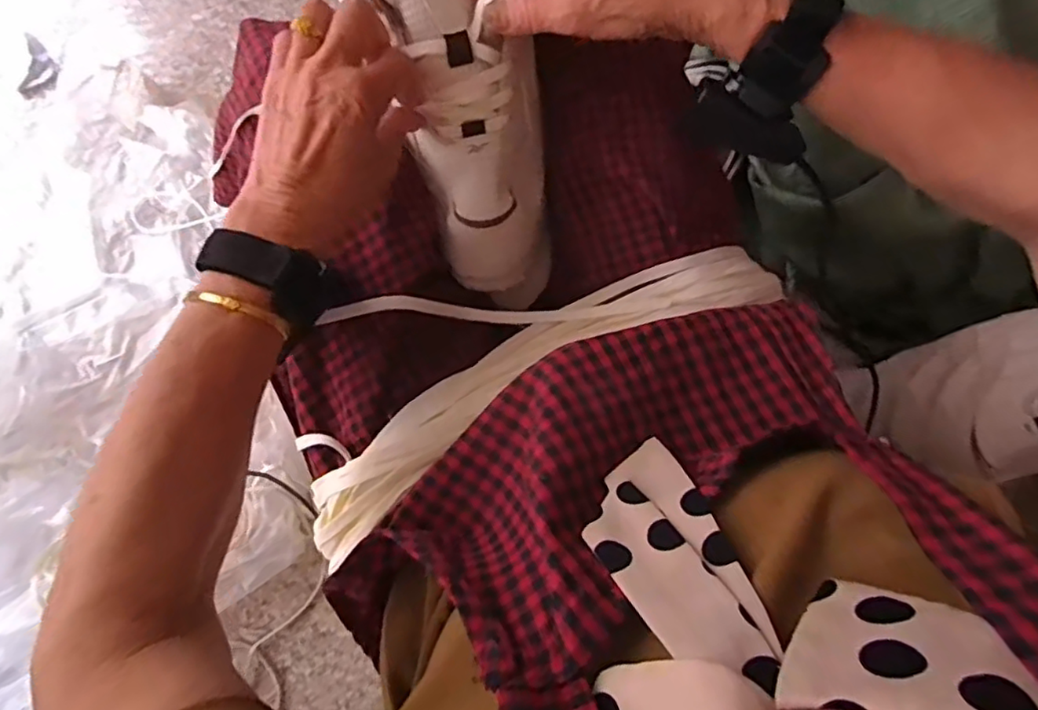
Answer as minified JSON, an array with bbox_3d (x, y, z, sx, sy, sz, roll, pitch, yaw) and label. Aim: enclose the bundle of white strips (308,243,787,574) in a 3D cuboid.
[{"bbox_3d":[0.016,0.014,0.403,0.356,0.034,0.072,-31,77,-6],"label":"bundle of white strips"}]

